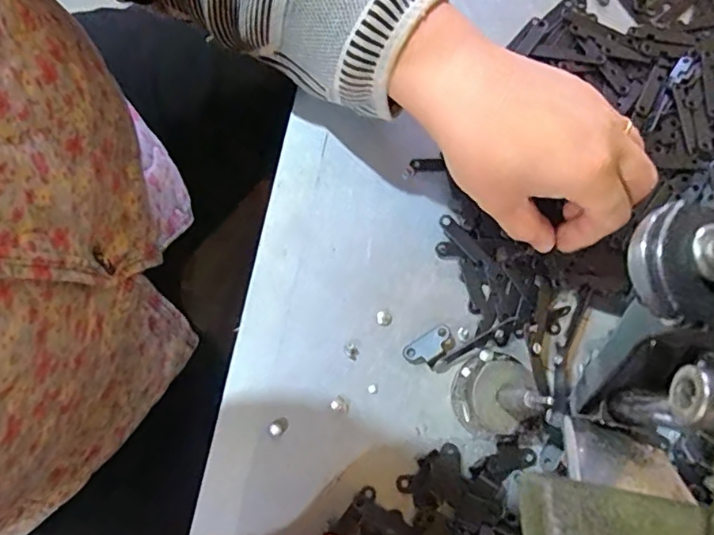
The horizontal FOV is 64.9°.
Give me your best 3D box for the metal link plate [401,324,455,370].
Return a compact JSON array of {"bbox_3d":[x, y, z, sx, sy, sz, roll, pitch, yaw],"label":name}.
[{"bbox_3d":[0.042,0.046,0.319,0.029,0.007,0.017,-31,80,-8],"label":"metal link plate"}]

